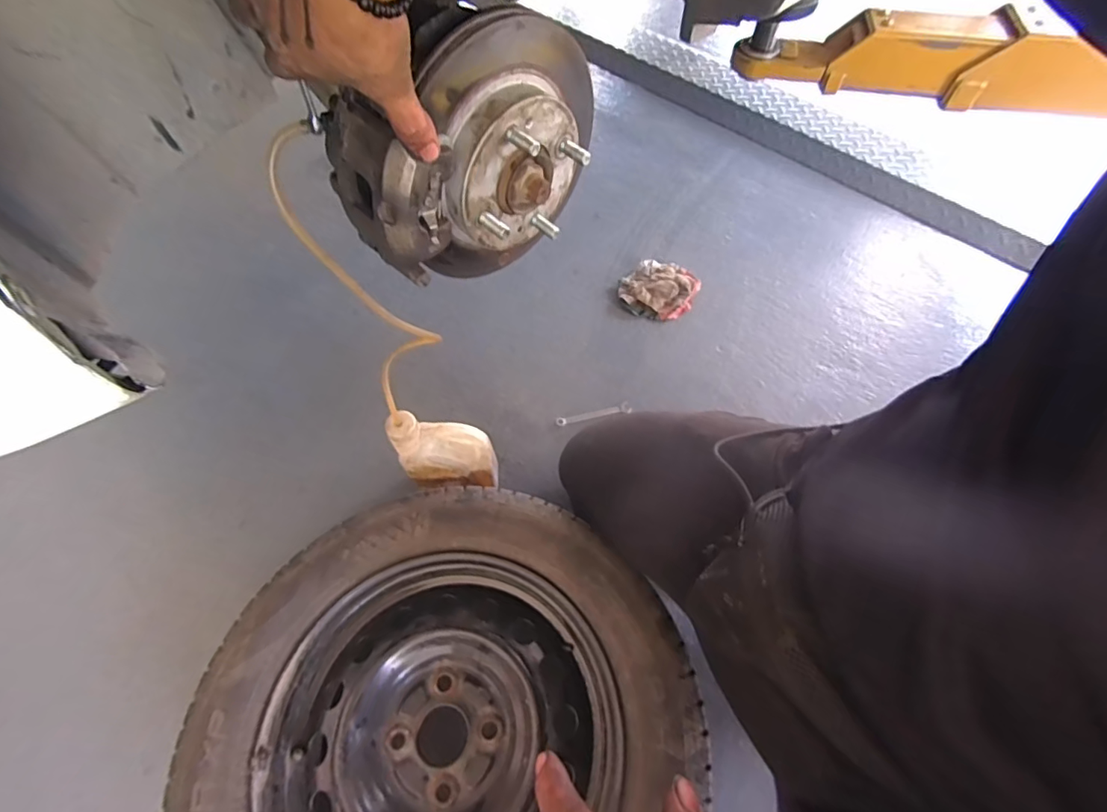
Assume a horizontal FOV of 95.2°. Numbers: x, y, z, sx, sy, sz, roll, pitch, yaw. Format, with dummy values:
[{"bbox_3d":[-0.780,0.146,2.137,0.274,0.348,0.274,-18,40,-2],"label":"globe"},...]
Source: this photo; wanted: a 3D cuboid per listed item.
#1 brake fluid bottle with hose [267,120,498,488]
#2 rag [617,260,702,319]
[{"bbox_3d":[-0.165,-0.043,0.588,0.126,0.514,0.160,-23,62,-13],"label":"brake fluid bottle with hose"},{"bbox_3d":[0.220,-0.249,1.055,0.149,0.022,0.160,24,62,14],"label":"rag"}]

